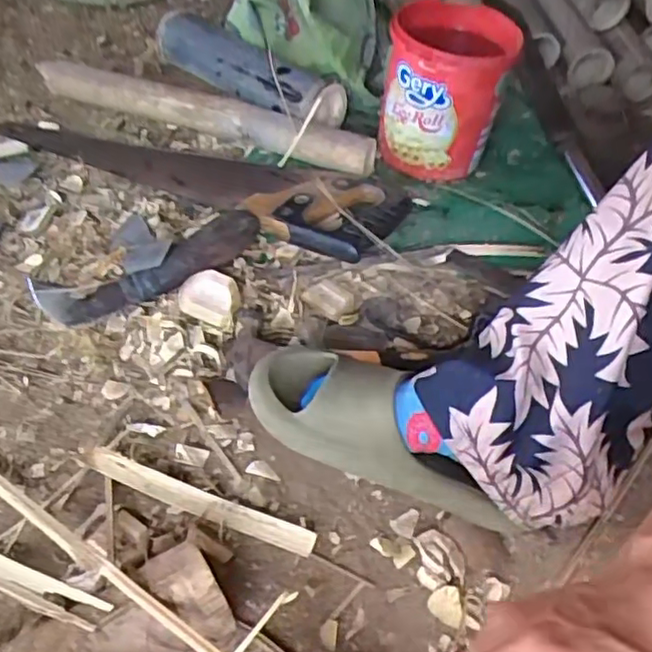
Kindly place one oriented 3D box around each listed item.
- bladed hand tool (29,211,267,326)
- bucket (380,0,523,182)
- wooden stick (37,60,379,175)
[{"bbox_3d":[-0.168,-0.063,0.641,0.220,0.043,0.080,-22,56,-20],"label":"bladed hand tool"},{"bbox_3d":[0.141,-0.272,0.772,0.120,0.164,0.133,22,53,14],"label":"bucket"},{"bbox_3d":[-0.148,-0.258,0.795,0.432,0.039,0.044,18,52,11],"label":"wooden stick"}]

